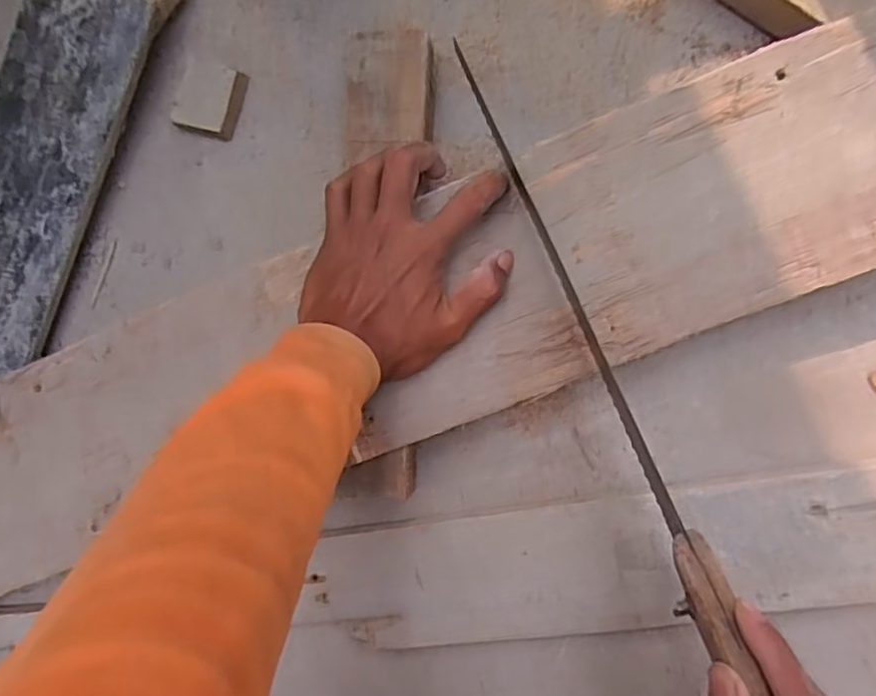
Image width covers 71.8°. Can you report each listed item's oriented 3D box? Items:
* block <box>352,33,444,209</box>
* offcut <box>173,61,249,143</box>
[{"bbox_3d":[-0.031,-0.171,0.421,0.056,0.045,0.083,1,87,9],"label":"block"},{"bbox_3d":[-0.168,-0.183,0.447,0.041,0.022,0.047,17,88,9],"label":"offcut"}]

